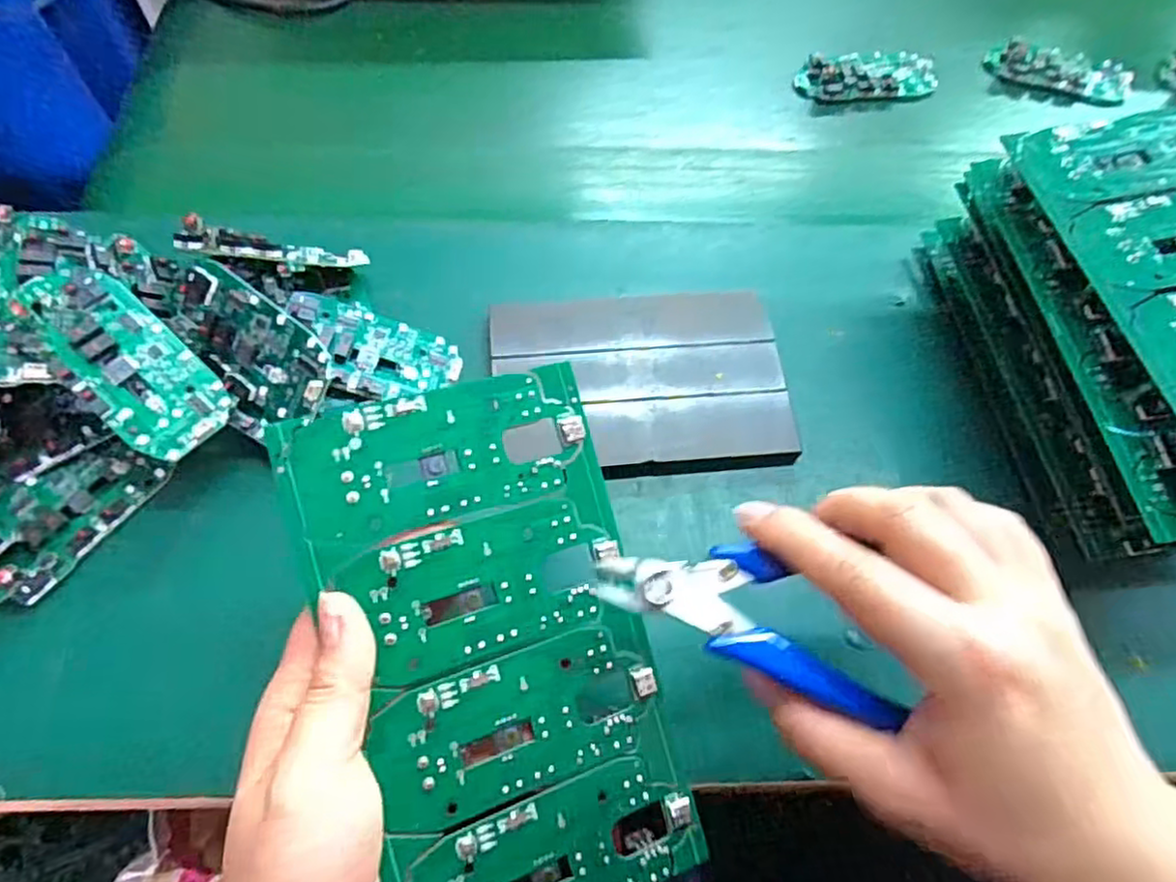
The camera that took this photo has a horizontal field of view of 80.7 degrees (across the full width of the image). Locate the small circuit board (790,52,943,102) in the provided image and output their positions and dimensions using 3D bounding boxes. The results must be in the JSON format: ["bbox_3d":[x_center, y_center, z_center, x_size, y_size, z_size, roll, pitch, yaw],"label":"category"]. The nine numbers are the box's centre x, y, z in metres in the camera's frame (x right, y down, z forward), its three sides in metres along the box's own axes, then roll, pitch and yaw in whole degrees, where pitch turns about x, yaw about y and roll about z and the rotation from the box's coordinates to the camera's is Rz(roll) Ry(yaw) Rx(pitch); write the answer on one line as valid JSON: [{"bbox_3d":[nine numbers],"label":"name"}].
[{"bbox_3d":[0.194,-0.255,0.487,0.097,0.018,0.044,-1,63,-3],"label":"small circuit board"}]

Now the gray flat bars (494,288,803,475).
[{"bbox_3d":[0.027,-0.032,0.353,0.145,0.008,0.107,-4,63,-4],"label":"gray flat bars"}]

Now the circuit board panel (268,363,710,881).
[{"bbox_3d":[-0.030,0.074,0.239,0.104,0.004,0.186,-14,87,-22],"label":"circuit board panel"}]

